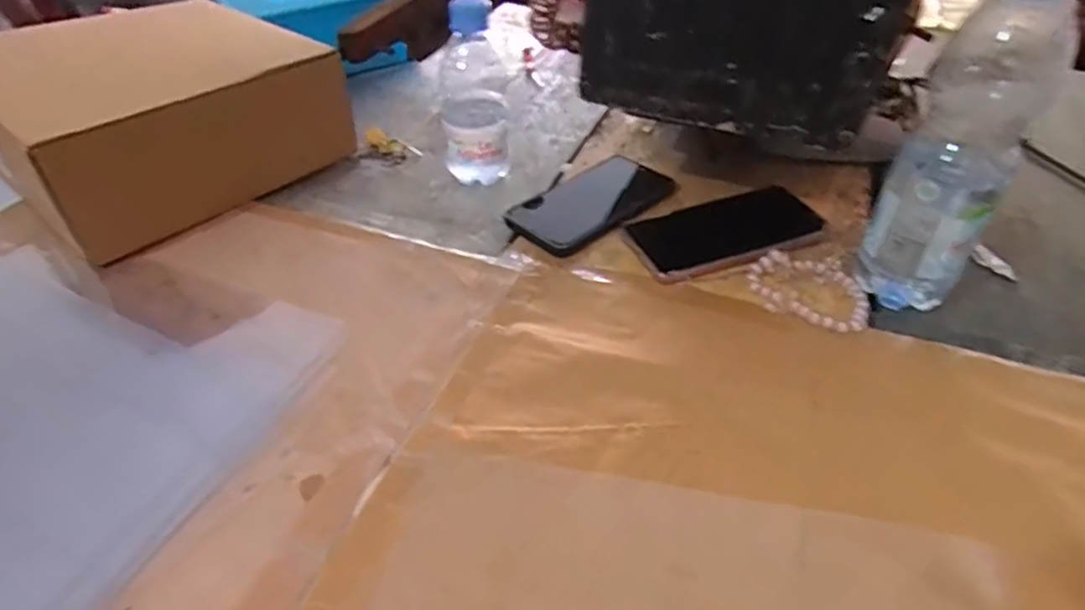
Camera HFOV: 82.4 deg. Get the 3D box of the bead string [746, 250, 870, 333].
[{"bbox_3d":[0.205,-0.010,0.466,0.080,0.015,0.082,0,42,0],"label":"bead string"}]

